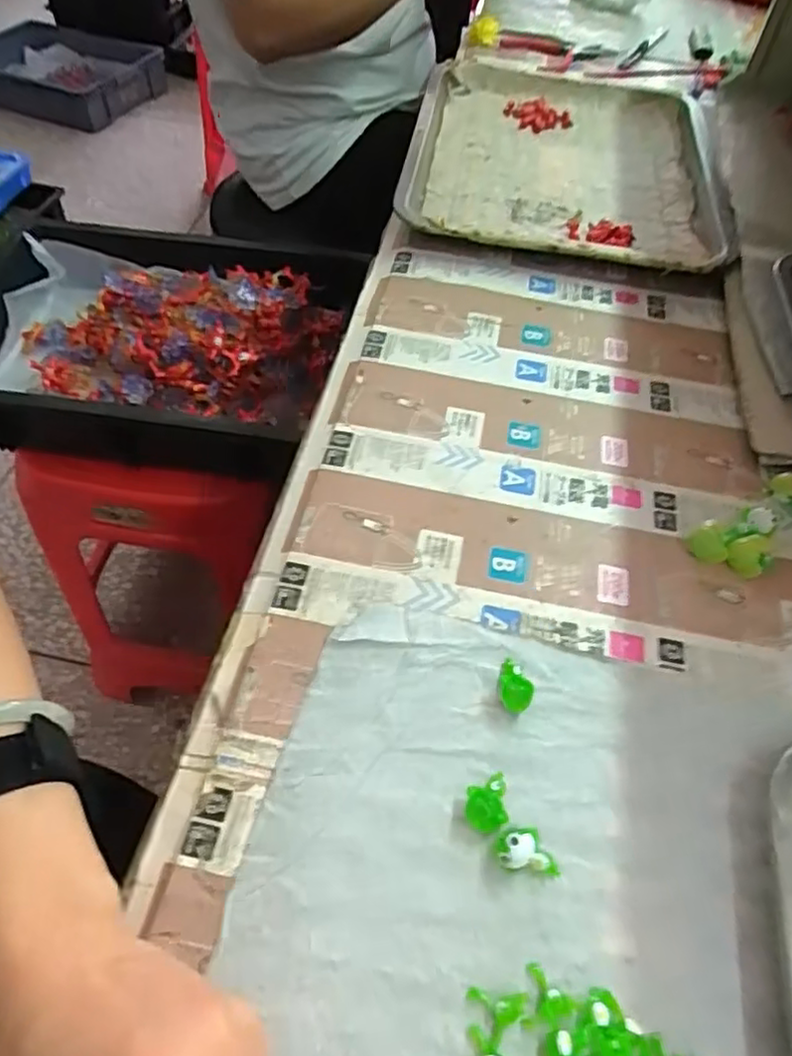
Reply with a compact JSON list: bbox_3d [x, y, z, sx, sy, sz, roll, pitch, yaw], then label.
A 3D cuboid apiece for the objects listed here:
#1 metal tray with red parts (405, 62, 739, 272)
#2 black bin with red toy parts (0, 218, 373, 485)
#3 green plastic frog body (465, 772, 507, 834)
[{"bbox_3d":[0.146,-0.325,0.575,0.256,0.030,0.331,7,54,4],"label":"metal tray with red parts"},{"bbox_3d":[-0.283,-0.216,0.769,0.438,0.086,0.323,10,54,5],"label":"black bin with red toy parts"},{"bbox_3d":[0.037,0.113,0.276,0.017,0.009,0.022,4,54,1],"label":"green plastic frog body"}]

